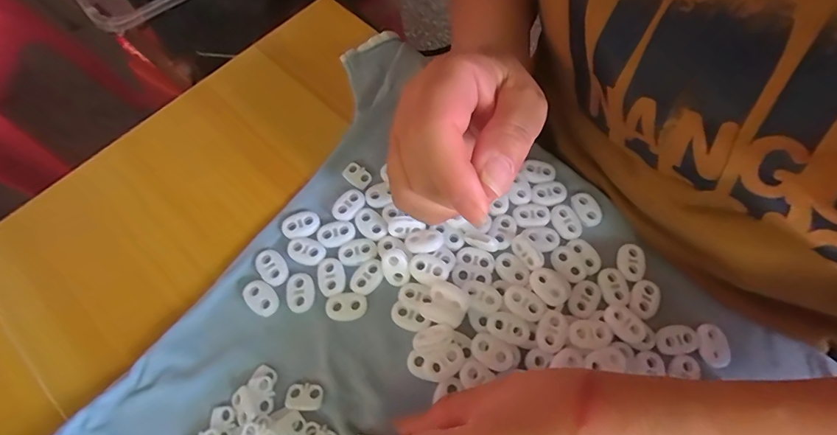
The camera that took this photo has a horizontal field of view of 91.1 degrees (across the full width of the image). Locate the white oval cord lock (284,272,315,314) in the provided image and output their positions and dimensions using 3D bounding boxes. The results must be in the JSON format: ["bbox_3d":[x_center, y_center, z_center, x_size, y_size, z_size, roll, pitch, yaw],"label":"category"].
[{"bbox_3d":[-0.067,0.041,0.230,0.016,0.004,0.023,-10,68,-3],"label":"white oval cord lock"}]

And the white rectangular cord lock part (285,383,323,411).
[{"bbox_3d":[-0.059,0.092,0.210,0.019,0.004,0.012,-1,67,1],"label":"white rectangular cord lock part"}]

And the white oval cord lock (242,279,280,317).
[{"bbox_3d":[-0.088,0.045,0.230,0.022,0.004,0.015,40,74,16],"label":"white oval cord lock"}]

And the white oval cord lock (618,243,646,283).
[{"bbox_3d":[0.123,0.025,0.236,0.014,0.004,0.022,6,68,4],"label":"white oval cord lock"}]

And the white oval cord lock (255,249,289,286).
[{"bbox_3d":[-0.085,0.028,0.235,0.015,0.004,0.022,-42,73,-15],"label":"white oval cord lock"}]

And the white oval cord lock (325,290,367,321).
[{"bbox_3d":[-0.040,0.049,0.228,0.022,0.004,0.016,-13,68,-4],"label":"white oval cord lock"}]

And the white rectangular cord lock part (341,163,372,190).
[{"bbox_3d":[-0.039,-0.028,0.261,0.019,0.004,0.013,41,74,16],"label":"white rectangular cord lock part"}]

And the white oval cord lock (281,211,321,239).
[{"bbox_3d":[-0.071,0.004,0.246,0.022,0.004,0.015,-24,69,-8],"label":"white oval cord lock"}]

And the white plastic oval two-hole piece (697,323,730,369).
[{"bbox_3d":[0.158,0.068,0.220,0.014,0.004,0.022,4,68,3],"label":"white plastic oval two-hole piece"}]

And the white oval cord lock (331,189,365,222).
[{"bbox_3d":[-0.043,-0.008,0.251,0.022,0.004,0.015,-39,72,-14],"label":"white oval cord lock"}]

